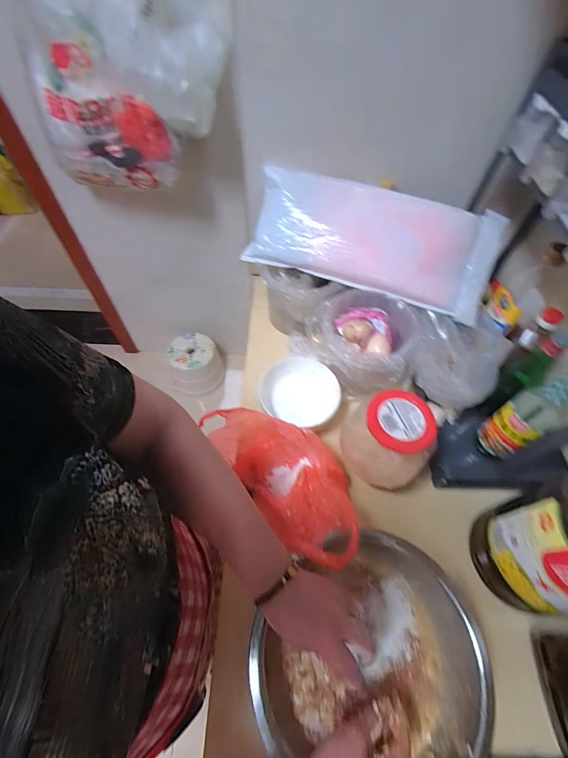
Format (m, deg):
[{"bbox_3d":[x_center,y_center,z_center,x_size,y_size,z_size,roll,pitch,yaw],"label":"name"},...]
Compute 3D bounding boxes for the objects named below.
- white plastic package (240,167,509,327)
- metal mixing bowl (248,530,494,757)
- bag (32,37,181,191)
[{"bbox_3d":[0.166,-0.265,0.654,0.463,0.047,0.194,16,99,4],"label":"white plastic package"},{"bbox_3d":[0.108,0.345,0.422,0.243,0.087,0.258,1,57,-1],"label":"metal mixing bowl"},{"bbox_3d":[-0.410,-0.576,0.788,0.321,0.264,0.096,22,59,12],"label":"bag"}]

